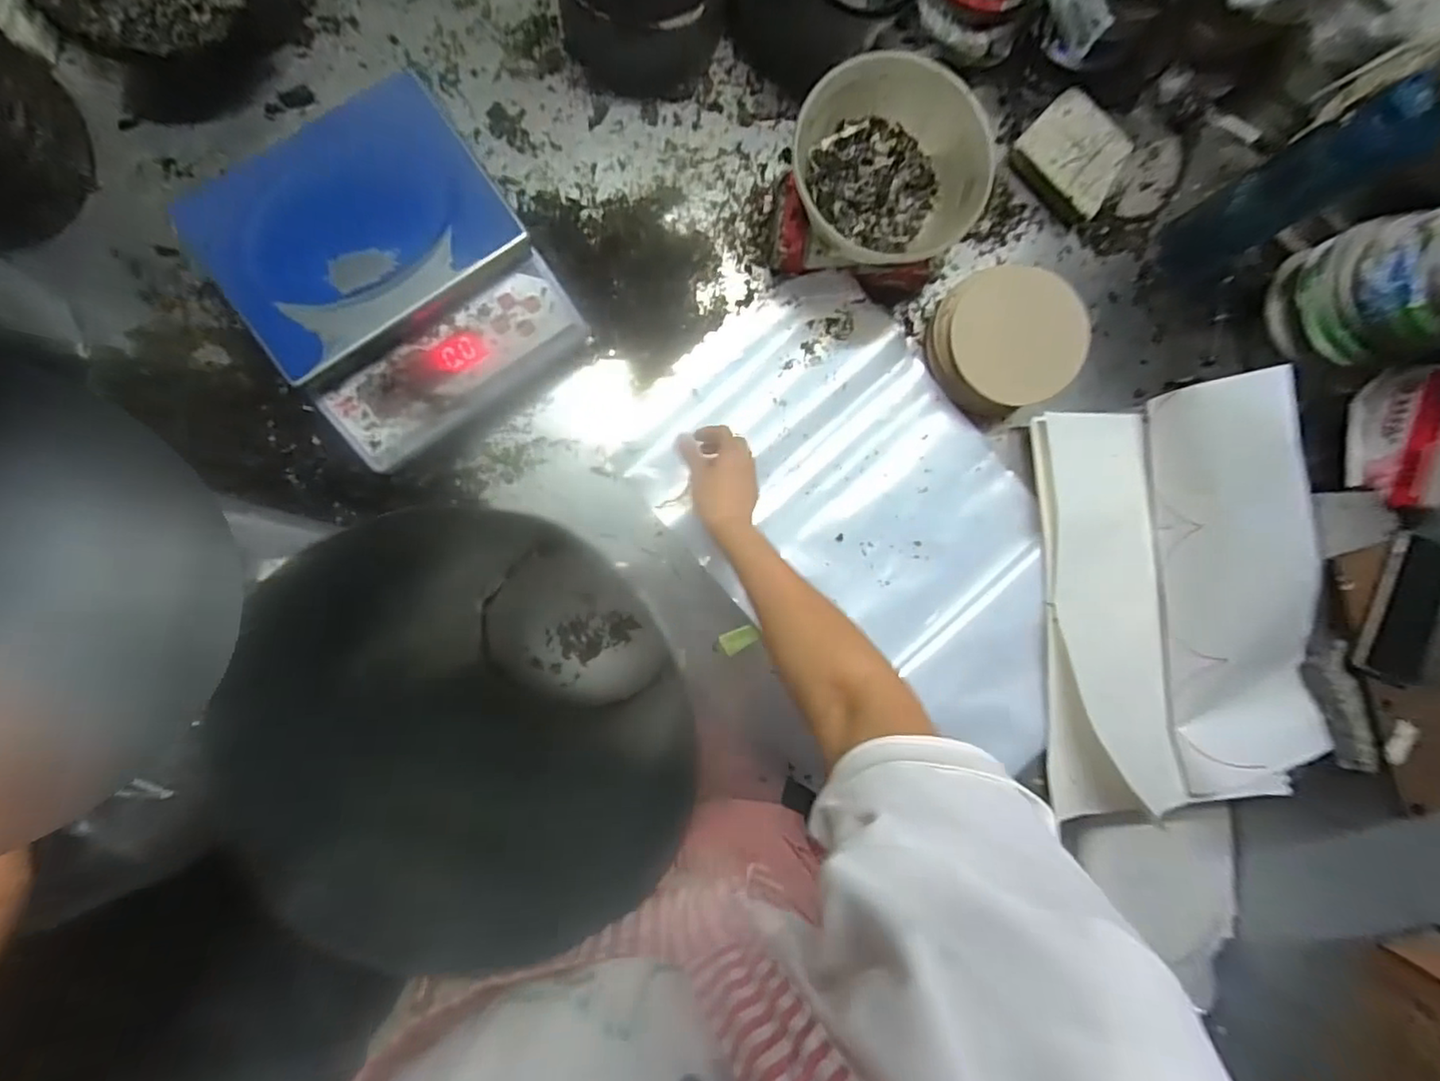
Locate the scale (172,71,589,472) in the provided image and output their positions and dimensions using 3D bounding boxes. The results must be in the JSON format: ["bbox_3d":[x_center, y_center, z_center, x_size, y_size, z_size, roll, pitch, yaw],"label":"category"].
[{"bbox_3d":[-0.335,-0.267,0.655,0.270,0.122,0.282,-37,92,-5],"label":"scale"}]

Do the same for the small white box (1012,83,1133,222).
[{"bbox_3d":[0.442,-0.481,0.779,0.126,0.038,0.125,44,86,-3],"label":"small white box"}]

